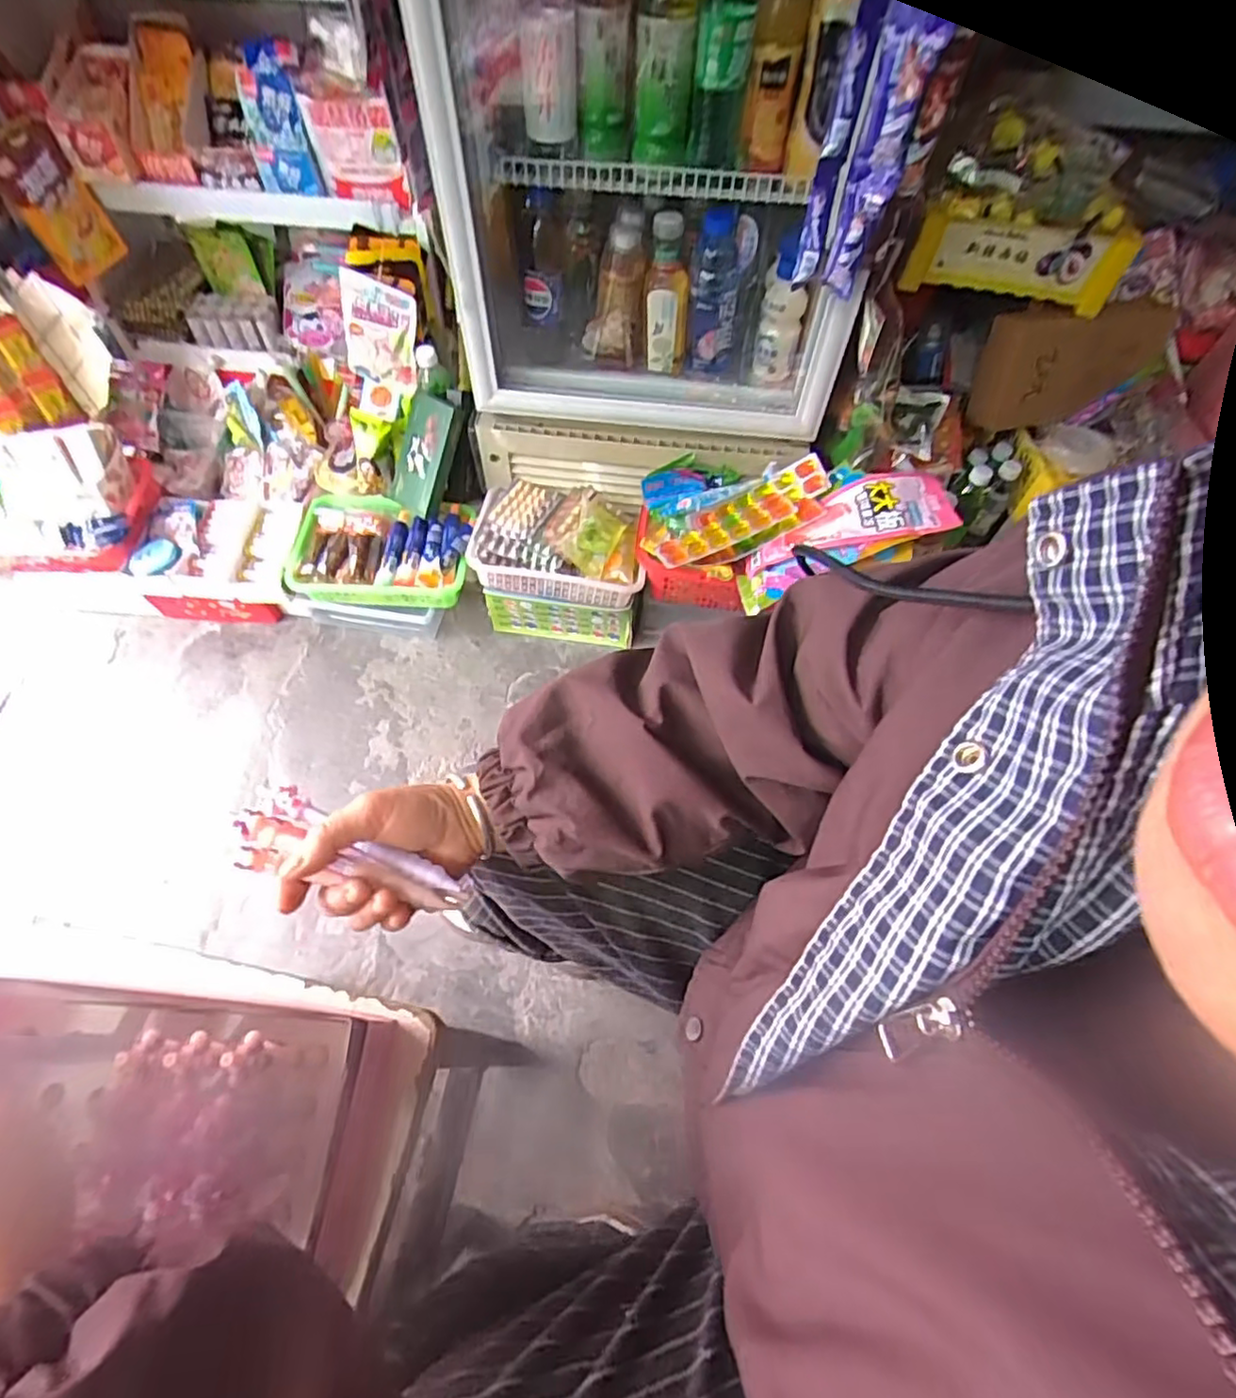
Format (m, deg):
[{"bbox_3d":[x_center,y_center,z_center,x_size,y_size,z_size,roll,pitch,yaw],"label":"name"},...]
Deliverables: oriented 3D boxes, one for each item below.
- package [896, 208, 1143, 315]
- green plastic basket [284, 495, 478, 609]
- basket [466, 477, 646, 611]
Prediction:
[{"bbox_3d":[0.557,-0.613,0.903,0.299,0.090,0.040,6,52,2],"label":"package"},{"bbox_3d":[-0.376,-0.245,1.061,0.281,0.067,0.186,2,61,0],"label":"green plastic basket"},{"bbox_3d":[-0.095,-0.256,1.036,0.259,0.069,0.186,8,61,3],"label":"basket"}]

